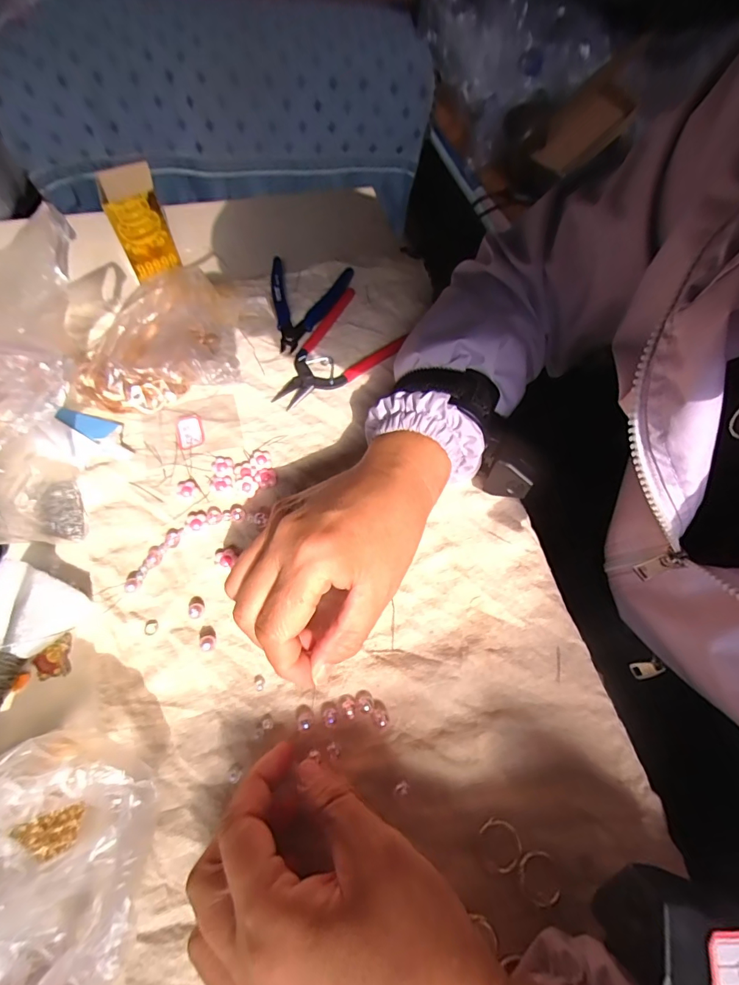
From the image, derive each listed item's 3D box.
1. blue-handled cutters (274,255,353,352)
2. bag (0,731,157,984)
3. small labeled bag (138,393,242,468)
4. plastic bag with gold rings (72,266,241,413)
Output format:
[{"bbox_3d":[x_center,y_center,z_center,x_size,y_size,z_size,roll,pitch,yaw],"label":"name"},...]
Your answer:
[{"bbox_3d":[-0.061,-0.175,0.399,0.074,0.012,0.115,8,62,1],"label":"blue-handled cutters"},{"bbox_3d":[-0.141,0.163,0.180,0.083,0.076,0.106,-4,63,-5],"label":"bag"},{"bbox_3d":[-0.137,-0.051,0.333,0.069,0.006,0.056,-15,64,-11],"label":"small labeled bag"},{"bbox_3d":[-0.166,-0.112,0.336,0.132,0.051,0.083,-19,65,-13],"label":"plastic bag with gold rings"}]

